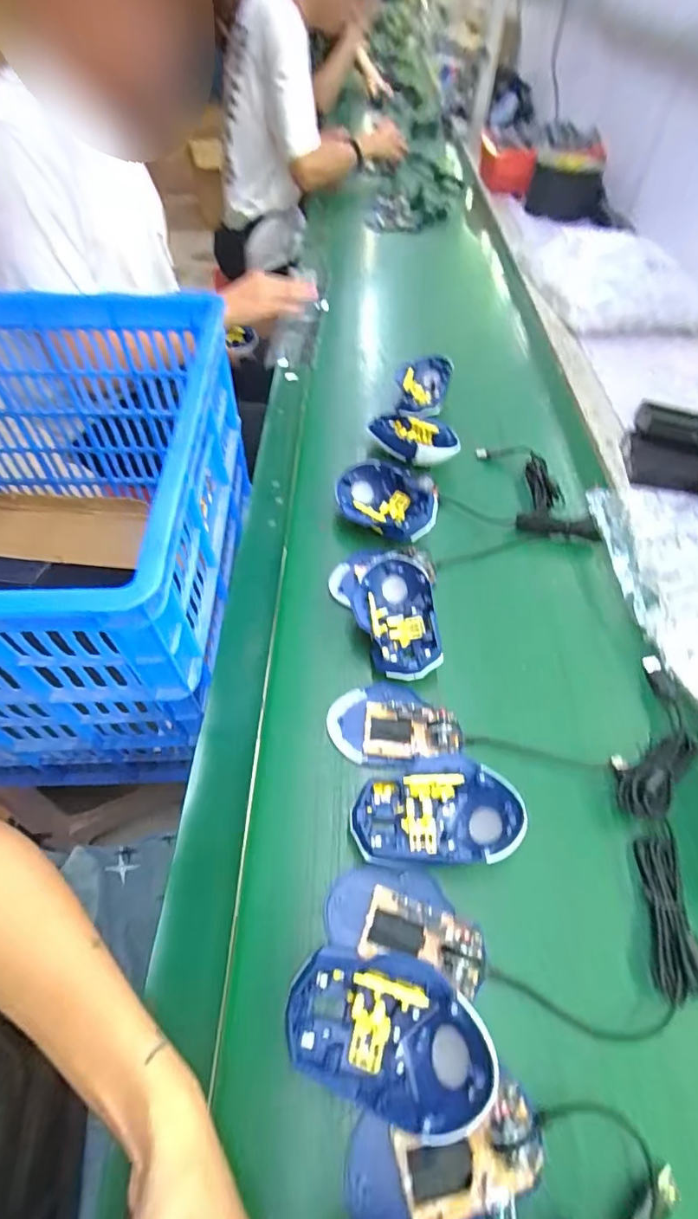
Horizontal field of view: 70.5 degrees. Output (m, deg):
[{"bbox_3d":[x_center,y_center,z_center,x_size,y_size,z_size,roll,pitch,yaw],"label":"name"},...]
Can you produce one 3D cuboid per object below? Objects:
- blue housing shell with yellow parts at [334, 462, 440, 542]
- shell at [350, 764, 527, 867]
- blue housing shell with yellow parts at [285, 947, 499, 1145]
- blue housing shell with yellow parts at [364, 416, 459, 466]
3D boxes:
[{"bbox_3d":[0.041,-0.122,0.562,0.125,0.049,0.071,32,61,21],"label":"blue housing shell with yellow parts"},{"bbox_3d":[0.064,0.153,0.363,0.119,0.035,0.063,-1,55,0],"label":"shell"},{"bbox_3d":[0.022,0.249,0.291,0.115,0.041,0.074,17,57,12],"label":"blue housing shell with yellow parts"},{"bbox_3d":[0.088,-0.219,0.639,0.118,0.039,0.072,35,62,23],"label":"blue housing shell with yellow parts"}]

